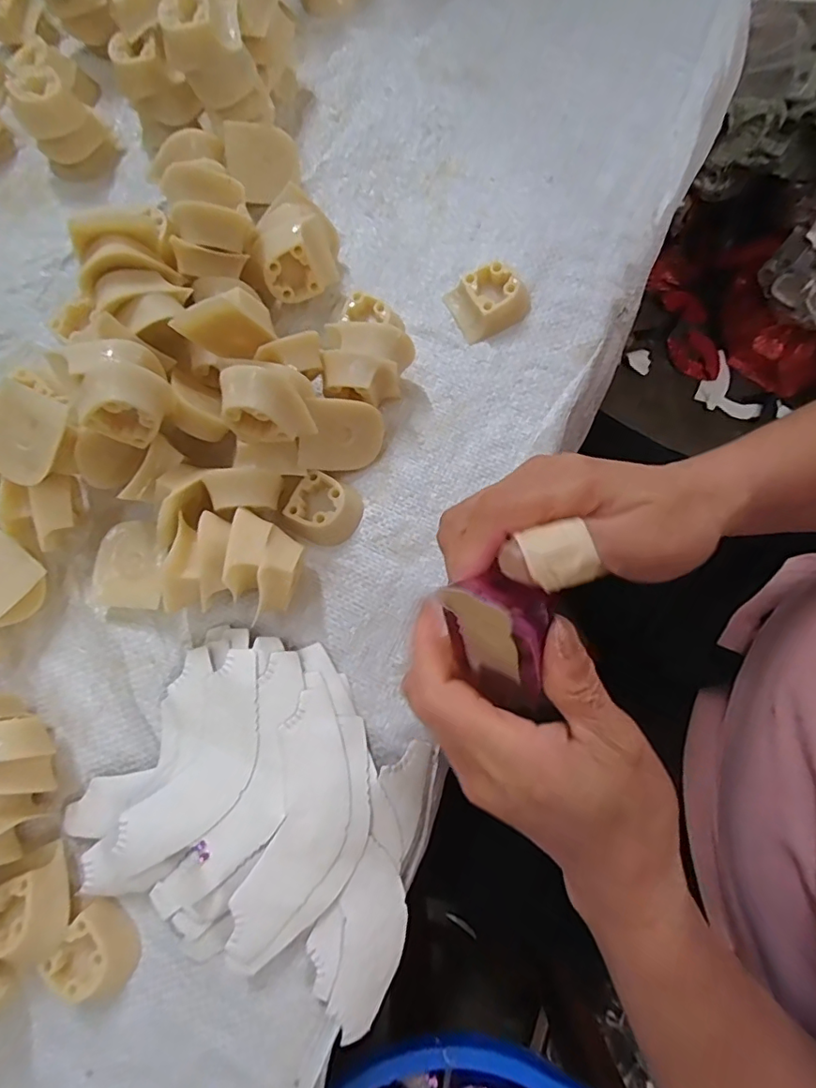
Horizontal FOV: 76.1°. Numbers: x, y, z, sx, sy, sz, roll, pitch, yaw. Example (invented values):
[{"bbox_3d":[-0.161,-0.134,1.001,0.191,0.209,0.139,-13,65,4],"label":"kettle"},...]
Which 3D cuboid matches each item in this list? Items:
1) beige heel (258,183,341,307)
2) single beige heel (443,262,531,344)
[{"bbox_3d":[-0.062,-0.170,0.307,0.042,0.042,0.051,-8,78,0],"label":"beige heel"},{"bbox_3d":[0.050,-0.144,0.308,0.045,0.020,0.036,-21,78,-3],"label":"single beige heel"}]

